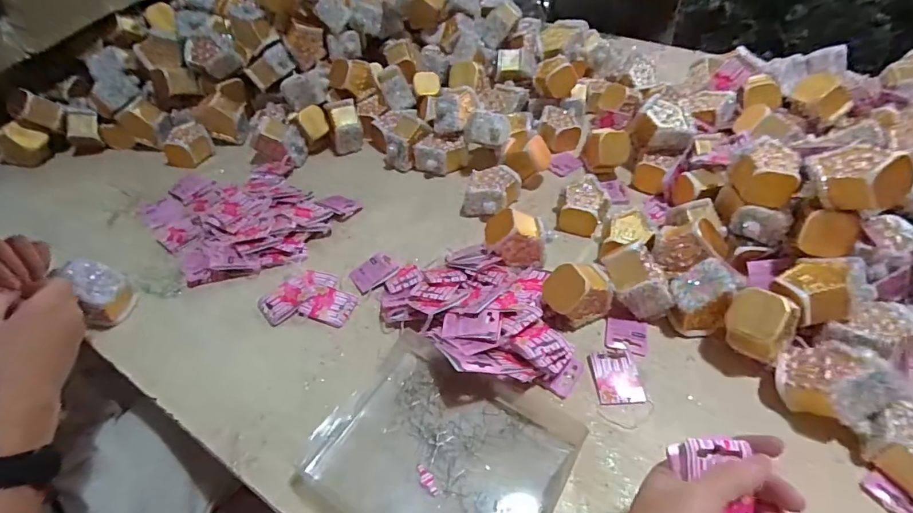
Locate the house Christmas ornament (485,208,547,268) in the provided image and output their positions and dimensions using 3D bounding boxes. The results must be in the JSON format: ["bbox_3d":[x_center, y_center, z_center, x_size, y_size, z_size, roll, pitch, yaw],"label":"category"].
[{"bbox_3d":[0.077,-0.022,0.571,0.079,0.069,0.043,3,47,5],"label":"house Christmas ornament"}]

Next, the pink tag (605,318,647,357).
[{"bbox_3d":[0.195,0.089,0.516,0.045,0.006,0.043,11,48,13],"label":"pink tag"}]

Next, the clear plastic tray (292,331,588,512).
[{"bbox_3d":[-0.012,0.185,0.424,0.213,0.017,0.189,23,52,22],"label":"clear plastic tray"}]

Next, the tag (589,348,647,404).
[{"bbox_3d":[0.171,0.126,0.479,0.051,0.010,0.059,-4,47,-1],"label":"tag"}]

